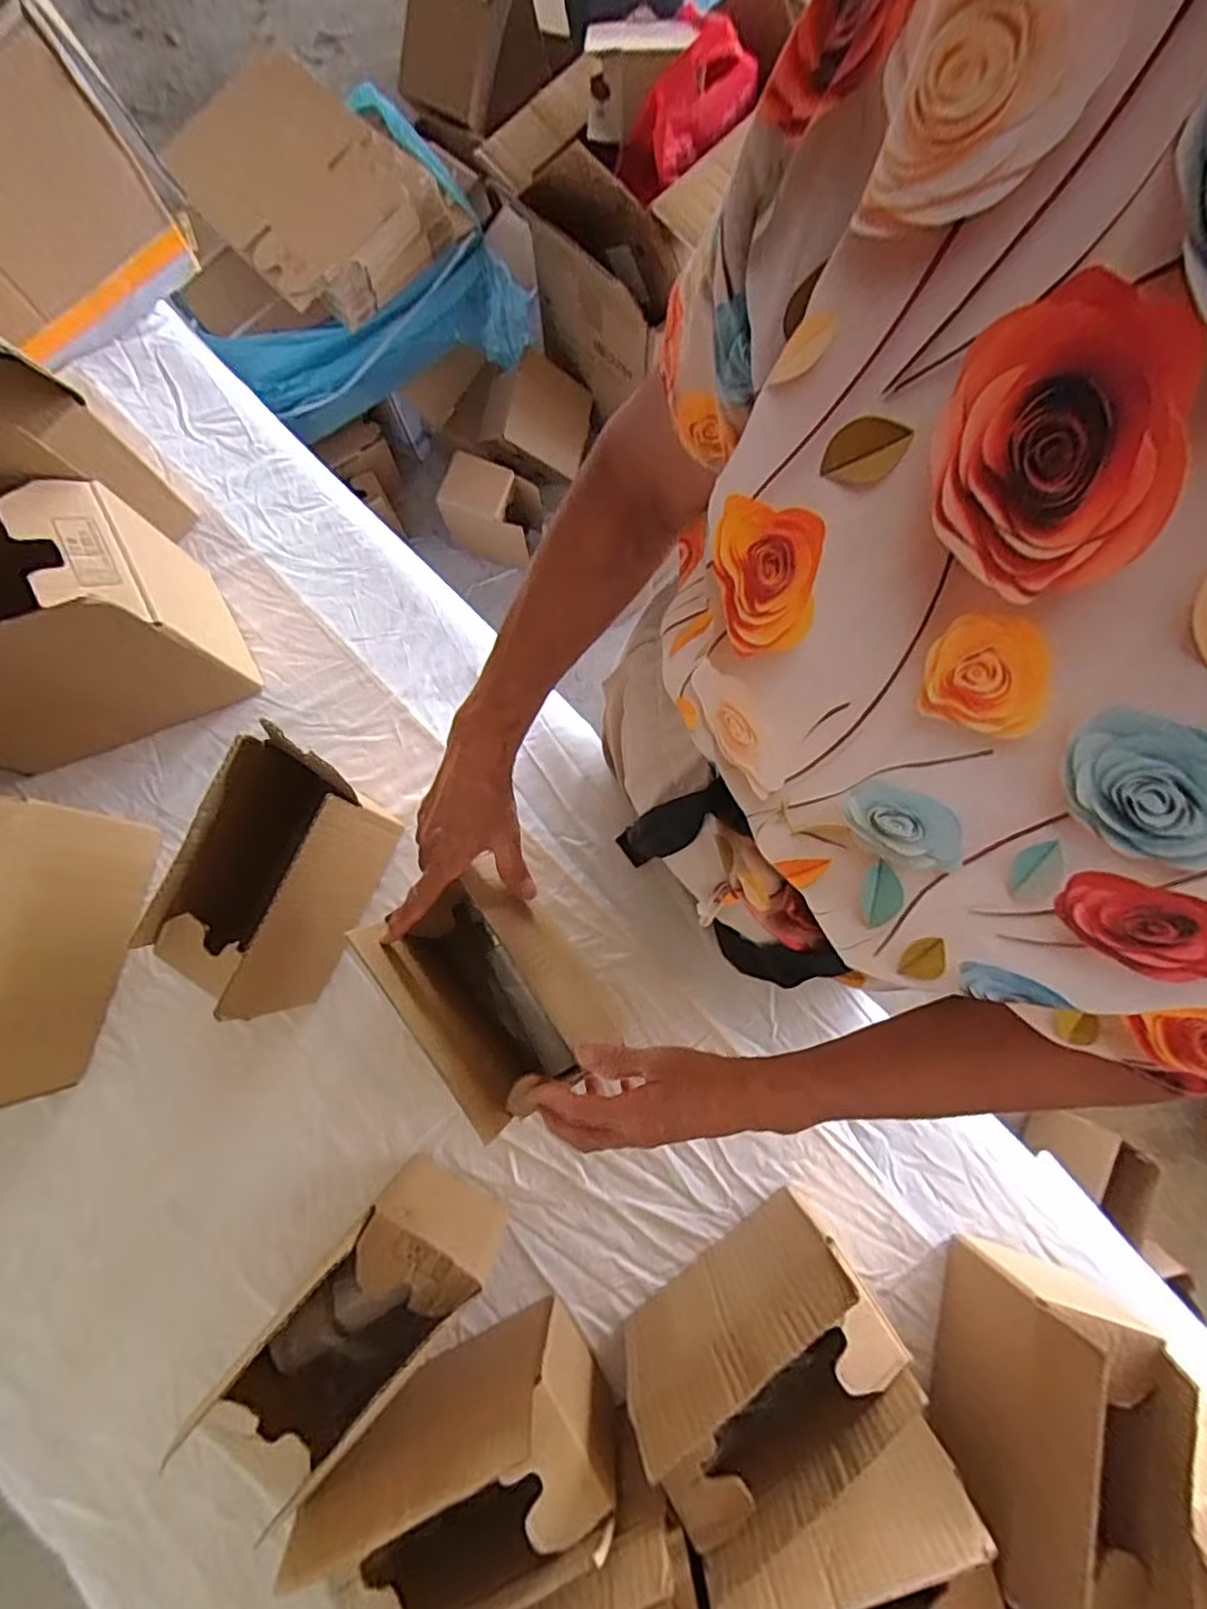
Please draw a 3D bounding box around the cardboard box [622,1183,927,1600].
[{"bbox_3d":[0.115,0.407,0.508,0.183,0.168,0.099,-36,81,-5],"label":"cardboard box"}]

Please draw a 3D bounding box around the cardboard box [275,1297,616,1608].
[{"bbox_3d":[-0.094,0.468,0.490,0.182,0.154,0.103,-24,80,-3],"label":"cardboard box"}]

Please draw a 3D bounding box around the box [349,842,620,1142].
[{"bbox_3d":[-0.078,0.141,0.535,0.114,0.107,0.164,-31,81,-4],"label":"box"}]

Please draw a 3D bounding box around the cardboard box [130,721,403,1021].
[{"bbox_3d":[-0.262,0.064,0.568,0.093,0.173,0.174,25,81,5],"label":"cardboard box"}]

